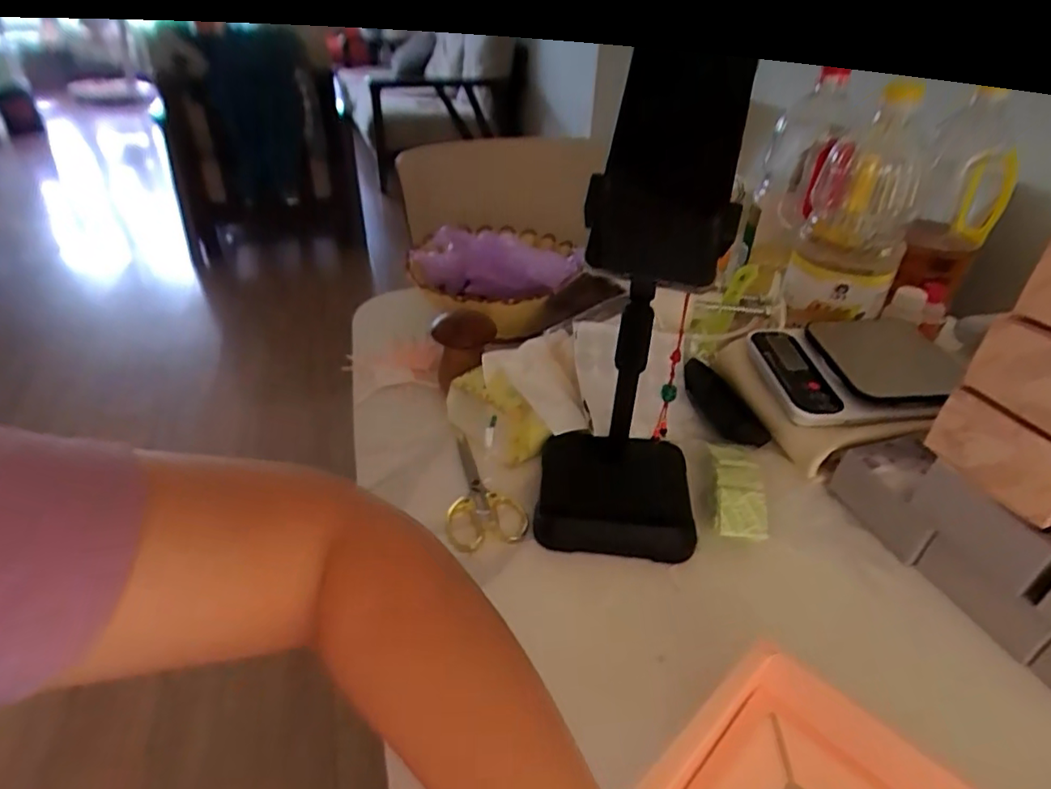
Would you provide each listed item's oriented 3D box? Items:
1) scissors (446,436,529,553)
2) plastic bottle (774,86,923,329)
[{"bbox_3d":[-0.032,0.077,0.510,0.063,0.010,0.131,1,35,-3],"label":"scissors"},{"bbox_3d":[0.349,-0.223,0.616,0.096,0.177,0.087,18,38,20],"label":"plastic bottle"}]

